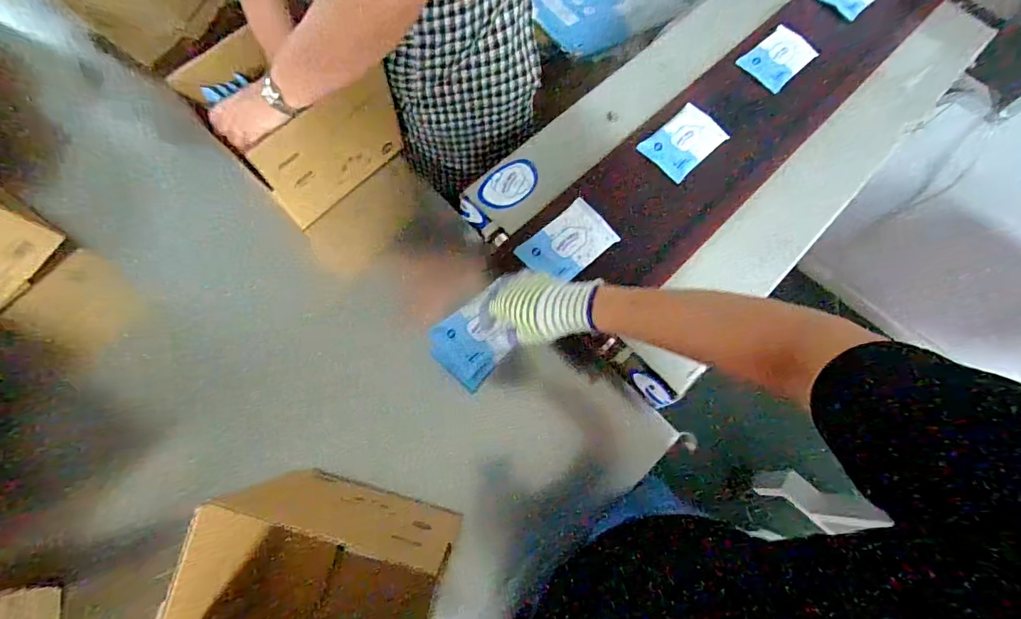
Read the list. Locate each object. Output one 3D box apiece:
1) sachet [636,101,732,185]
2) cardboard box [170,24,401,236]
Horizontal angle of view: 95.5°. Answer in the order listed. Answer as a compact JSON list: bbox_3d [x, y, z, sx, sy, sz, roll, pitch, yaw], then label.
[{"bbox_3d":[0.285,-0.276,0.760,0.136,0.014,0.088,-42,77,-14],"label":"sachet"},{"bbox_3d":[-0.309,-0.289,0.702,0.171,0.184,0.223,43,76,13],"label":"cardboard box"}]

